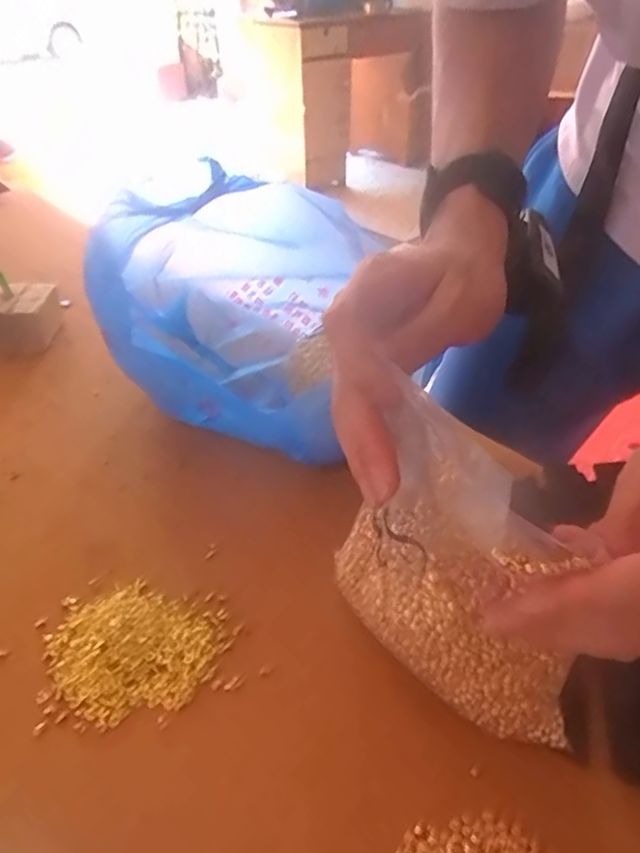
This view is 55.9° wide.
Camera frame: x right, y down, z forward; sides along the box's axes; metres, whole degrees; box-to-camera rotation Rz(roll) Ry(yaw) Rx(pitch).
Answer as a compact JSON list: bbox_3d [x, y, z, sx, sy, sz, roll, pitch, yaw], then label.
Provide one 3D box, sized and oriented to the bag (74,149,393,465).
[{"bbox_3d":[-0.068,-0.096,0.455,0.164,0.185,0.172,9,39,11],"label":"bag"}]

